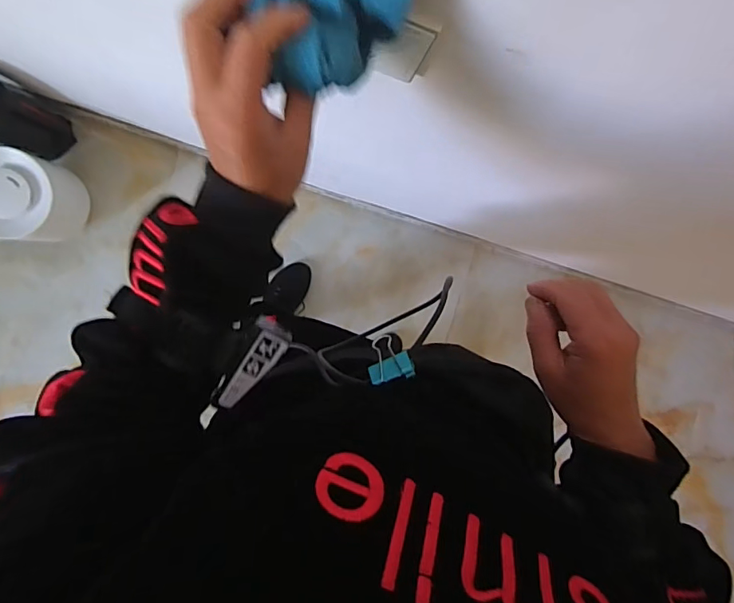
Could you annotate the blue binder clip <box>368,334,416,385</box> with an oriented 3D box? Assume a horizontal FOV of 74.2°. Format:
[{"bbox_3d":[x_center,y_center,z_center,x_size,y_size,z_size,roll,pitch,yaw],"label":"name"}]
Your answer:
[{"bbox_3d":[0.017,0.046,0.367,0.033,0.041,0.017,-28,132,9],"label":"blue binder clip"}]

